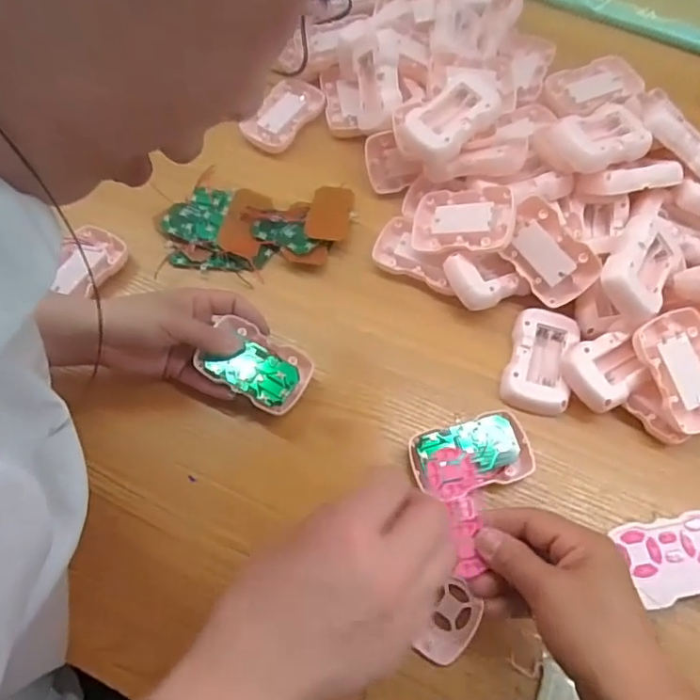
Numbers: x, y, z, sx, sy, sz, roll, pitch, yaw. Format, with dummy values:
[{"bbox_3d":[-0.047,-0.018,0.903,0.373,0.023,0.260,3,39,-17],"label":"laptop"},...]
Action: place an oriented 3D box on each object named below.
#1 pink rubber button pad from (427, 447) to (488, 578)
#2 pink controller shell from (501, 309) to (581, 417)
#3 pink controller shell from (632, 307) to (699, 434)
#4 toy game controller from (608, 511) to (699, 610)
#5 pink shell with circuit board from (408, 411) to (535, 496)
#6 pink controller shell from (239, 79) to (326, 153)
[{"bbox_3d":[0.070,0.102,0.360,0.029,0.007,0.078,-9,70,-2],"label":"pink rubber button pad"},{"bbox_3d":[0.160,0.010,0.475,0.052,0.023,0.088,15,67,9],"label":"pink controller shell"},{"bbox_3d":[0.259,0.016,0.438,0.058,0.015,0.092,-17,85,-7],"label":"pink controller shell"},{"bbox_3d":[0.235,0.150,0.409,0.078,0.030,0.054,-10,66,-2],"label":"toy game controller"},{"bbox_3d":[0.095,0.083,0.442,0.089,0.023,0.054,-17,66,-6],"label":"pink shell with circuit board"},{"bbox_3d":[-0.071,-0.249,0.598,0.058,0.015,0.091,35,72,16],"label":"pink controller shell"}]

